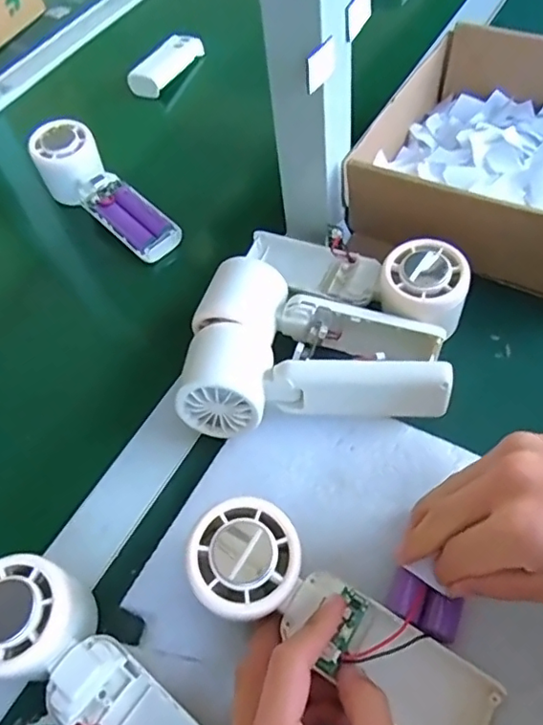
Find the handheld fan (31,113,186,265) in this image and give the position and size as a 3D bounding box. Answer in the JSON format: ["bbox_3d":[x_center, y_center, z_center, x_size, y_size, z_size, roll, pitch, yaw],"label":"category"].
[{"bbox_3d":[-0.149,-0.147,0.505,0.167,0.050,0.054,43,69,12],"label":"handheld fan"}]

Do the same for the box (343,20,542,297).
[{"bbox_3d":[0.193,-0.166,0.441,0.205,0.071,0.205,23,63,20],"label":"box"}]

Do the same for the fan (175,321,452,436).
[{"bbox_3d":[0.027,0.014,0.348,0.158,0.048,0.061,6,59,11],"label":"fan"}]

